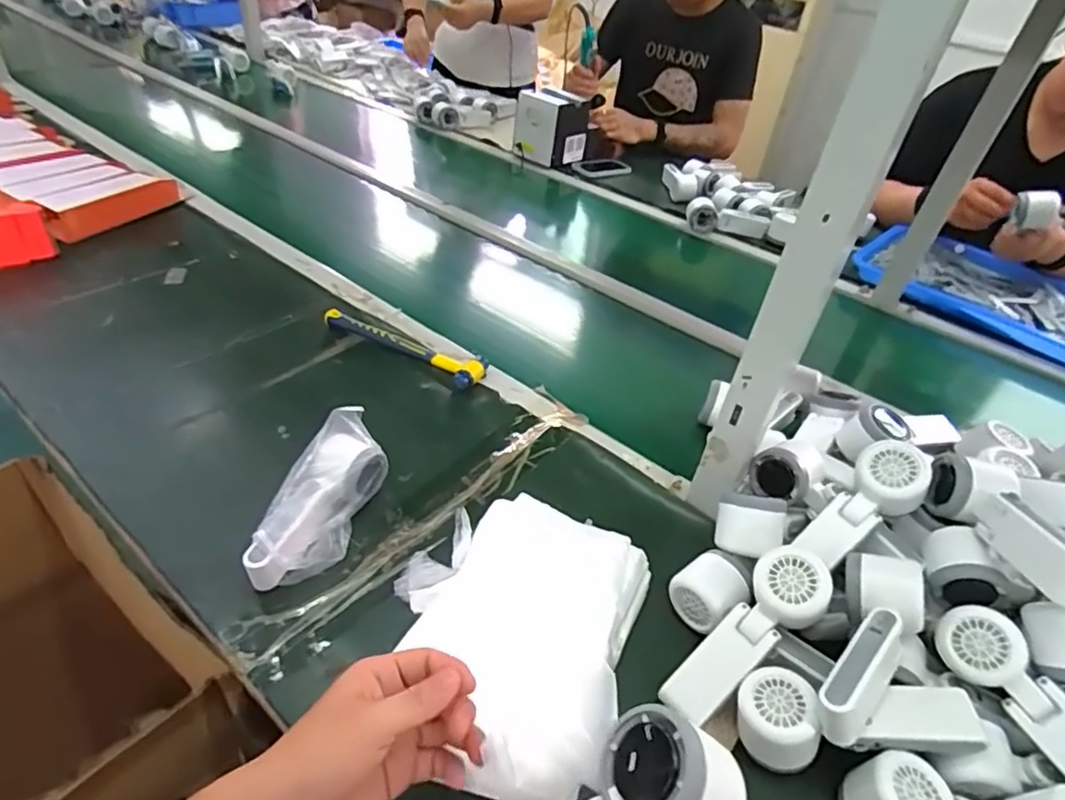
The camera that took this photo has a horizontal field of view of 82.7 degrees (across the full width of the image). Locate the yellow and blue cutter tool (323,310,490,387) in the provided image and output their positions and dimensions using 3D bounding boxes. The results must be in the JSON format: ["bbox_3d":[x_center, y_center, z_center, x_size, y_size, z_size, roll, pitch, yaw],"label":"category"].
[{"bbox_3d":[-0.178,-0.073,0.812,0.241,0.022,0.051,21,42,16],"label":"yellow and blue cutter tool"}]

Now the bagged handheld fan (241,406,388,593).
[{"bbox_3d":[-0.199,0.095,0.568,0.057,0.091,0.164,15,40,9],"label":"bagged handheld fan"}]

